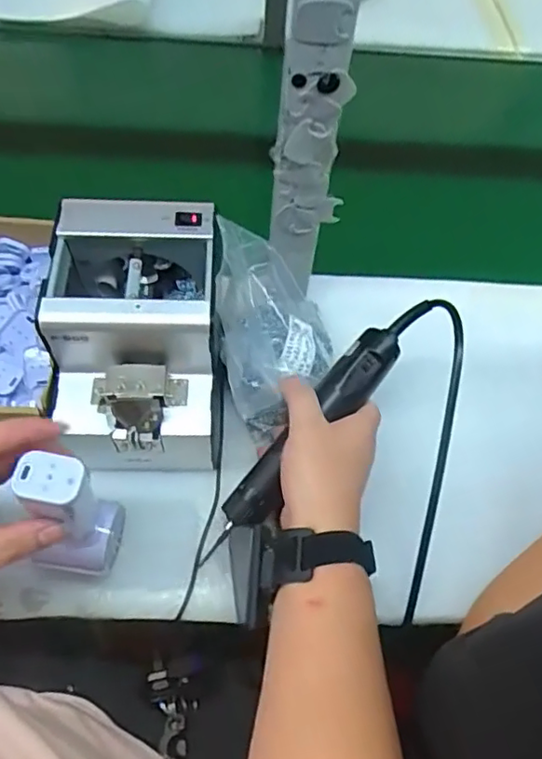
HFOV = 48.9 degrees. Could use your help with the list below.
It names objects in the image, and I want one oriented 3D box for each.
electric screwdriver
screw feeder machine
[{"bbox_3d":[0.024,0.053,0.488,0.038,0.029,0.231,39,81,17],"label":"electric screwdriver"},{"bbox_3d":[-0.107,-0.037,0.475,0.122,0.117,0.171,0,61,-3],"label":"screw feeder machine"}]

